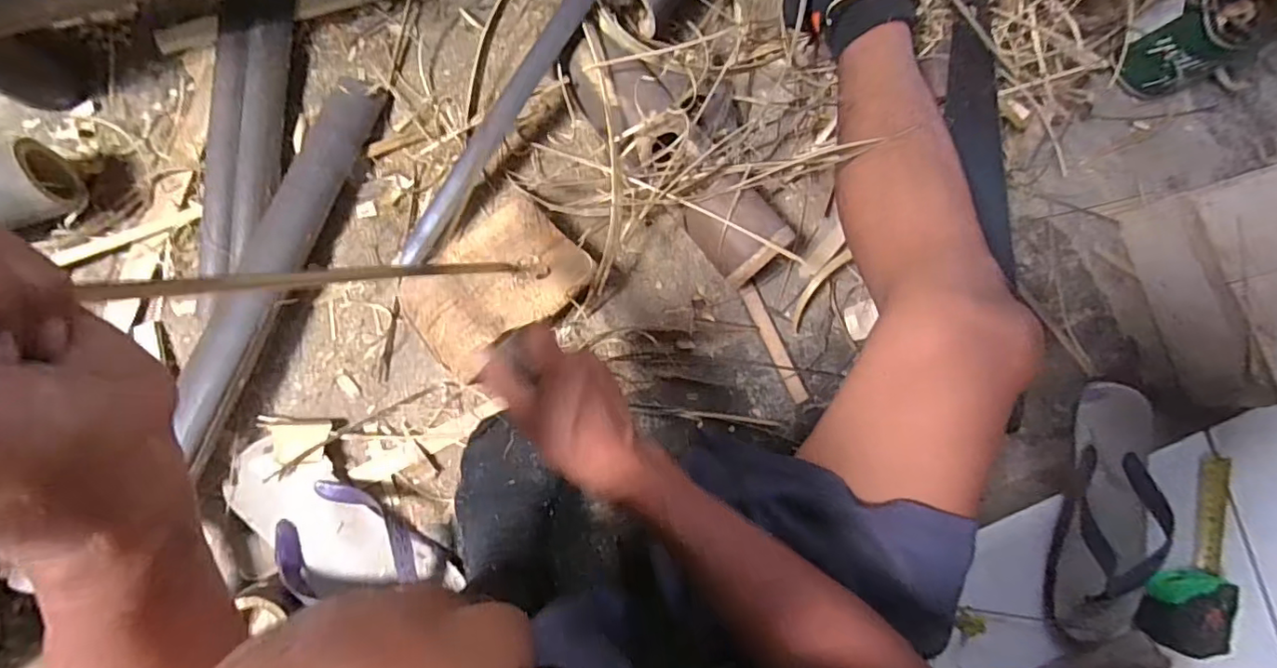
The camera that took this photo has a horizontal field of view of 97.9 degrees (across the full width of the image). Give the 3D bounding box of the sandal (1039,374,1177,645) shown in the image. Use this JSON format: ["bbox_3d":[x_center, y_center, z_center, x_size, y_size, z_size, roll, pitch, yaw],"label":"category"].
[{"bbox_3d":[0.483,0.183,0.565,0.111,0.051,0.255,17,86,-6],"label":"sandal"}]

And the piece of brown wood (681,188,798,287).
[{"bbox_3d":[0.101,-0.107,0.568,0.077,0.073,0.090,-36,93,-7],"label":"piece of brown wood"}]

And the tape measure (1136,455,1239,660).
[{"bbox_3d":[0.586,0.229,0.573,0.075,0.034,0.201,25,85,-6],"label":"tape measure"}]

